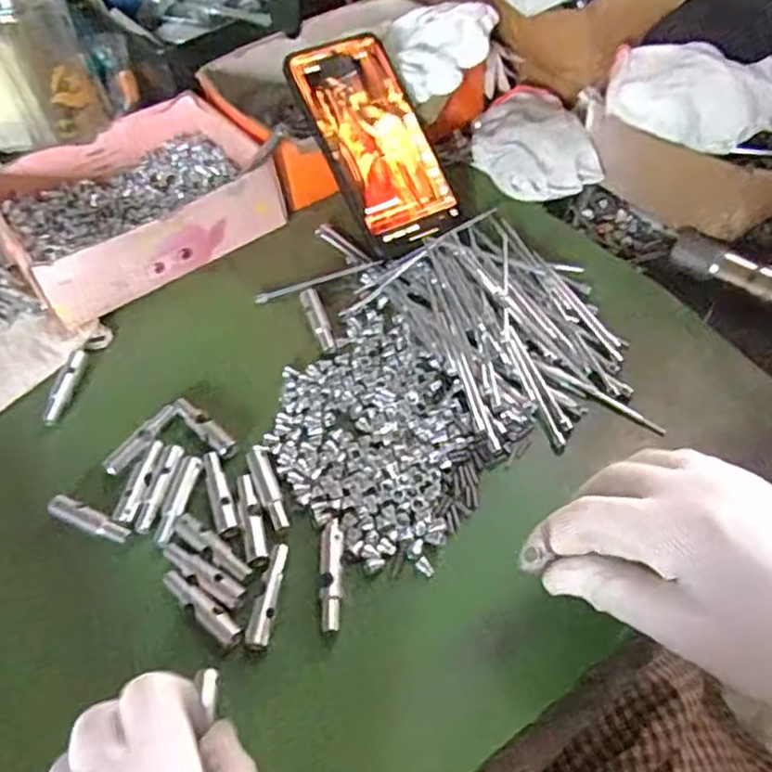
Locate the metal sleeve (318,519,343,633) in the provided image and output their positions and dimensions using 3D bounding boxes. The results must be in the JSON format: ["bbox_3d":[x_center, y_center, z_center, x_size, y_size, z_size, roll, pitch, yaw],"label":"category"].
[{"bbox_3d":[-0.028,0.094,0.341,0.011,0.007,0.057,-3,57,3],"label":"metal sleeve"}]

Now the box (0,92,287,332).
[{"bbox_3d":[-0.184,-0.139,0.490,0.169,0.049,0.144,-34,60,-17],"label":"box"}]

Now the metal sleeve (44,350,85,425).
[{"bbox_3d":[-0.201,0.000,0.424,0.009,0.008,0.052,8,58,10],"label":"metal sleeve"}]

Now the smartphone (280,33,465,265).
[{"bbox_3d":[-0.008,-0.172,0.478,0.076,0.009,0.156,-25,88,-11],"label":"smartphone"}]

